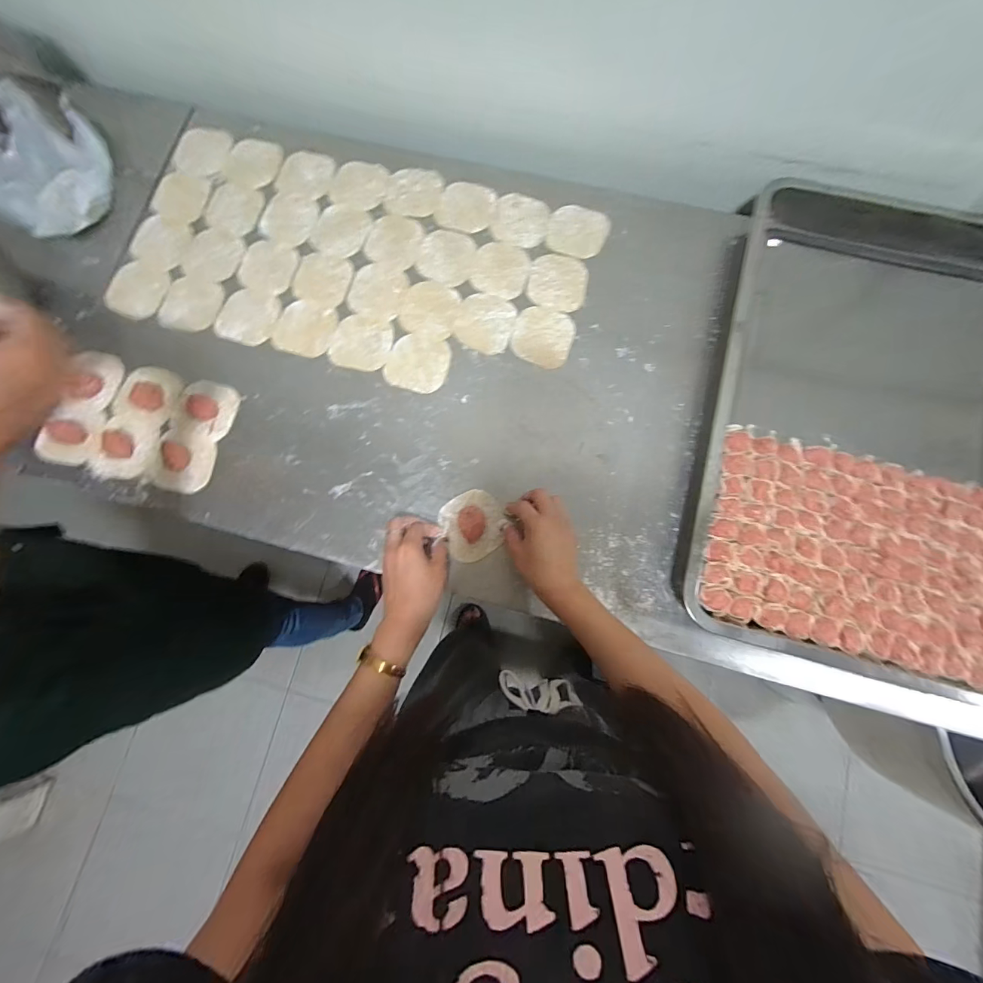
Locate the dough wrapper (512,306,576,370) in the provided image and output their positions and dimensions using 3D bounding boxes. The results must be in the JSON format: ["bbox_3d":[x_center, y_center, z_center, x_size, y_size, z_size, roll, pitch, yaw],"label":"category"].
[{"bbox_3d":[0.070,-0.210,0.569,0.080,0.004,0.080,0,80,1],"label":"dough wrapper"}]

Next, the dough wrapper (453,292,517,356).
[{"bbox_3d":[-0.009,-0.230,0.571,0.078,0.004,0.085,16,80,3],"label":"dough wrapper"}]

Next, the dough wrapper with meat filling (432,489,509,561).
[{"bbox_3d":[-0.023,0.040,0.513,0.082,0.019,0.080,0,80,1],"label":"dough wrapper with meat filling"}]

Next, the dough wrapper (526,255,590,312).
[{"bbox_3d":[0.092,-0.290,0.584,0.080,0.004,0.084,11,80,3],"label":"dough wrapper"}]

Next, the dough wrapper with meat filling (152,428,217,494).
[{"bbox_3d":[-0.403,-0.040,0.543,0.080,0.015,0.078,11,80,3],"label":"dough wrapper with meat filling"}]

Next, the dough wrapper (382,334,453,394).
[{"bbox_3d":[-0.097,-0.172,0.562,0.080,0.004,0.078,19,81,4],"label":"dough wrapper"}]

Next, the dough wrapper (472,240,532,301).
[{"bbox_3d":[0.013,-0.310,0.588,0.078,0.004,0.080,14,80,3],"label":"dough wrapper"}]

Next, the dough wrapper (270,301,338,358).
[{"bbox_3d":[-0.257,-0.225,0.577,0.080,0.005,0.081,0,80,1],"label":"dough wrapper"}]

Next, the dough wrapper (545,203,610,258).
[{"bbox_3d":[0.121,-0.364,0.589,0.082,0.009,0.071,18,81,4],"label":"dough wrapper"}]

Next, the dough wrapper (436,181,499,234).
[{"bbox_3d":[-0.035,-0.412,0.610,0.081,0.010,0.086,0,80,1],"label":"dough wrapper"}]

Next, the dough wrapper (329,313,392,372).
[{"bbox_3d":[-0.177,-0.204,0.574,0.081,0.004,0.079,0,80,1],"label":"dough wrapper"}]

